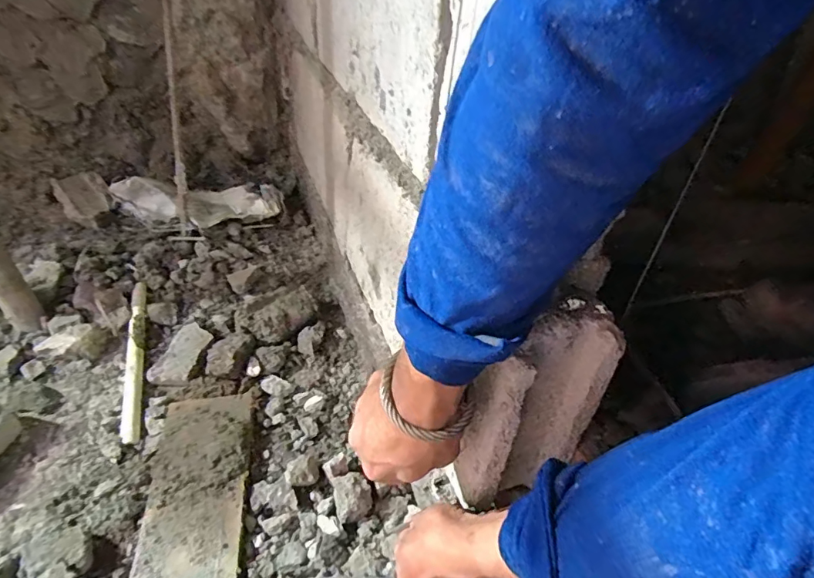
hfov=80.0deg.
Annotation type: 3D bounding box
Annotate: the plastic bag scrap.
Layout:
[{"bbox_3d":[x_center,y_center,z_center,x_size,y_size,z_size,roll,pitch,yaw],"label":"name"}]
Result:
[{"bbox_3d":[-0.384,-0.155,0.893,0.293,0.073,0.111,-7,40,-16],"label":"plastic bag scrap"}]

